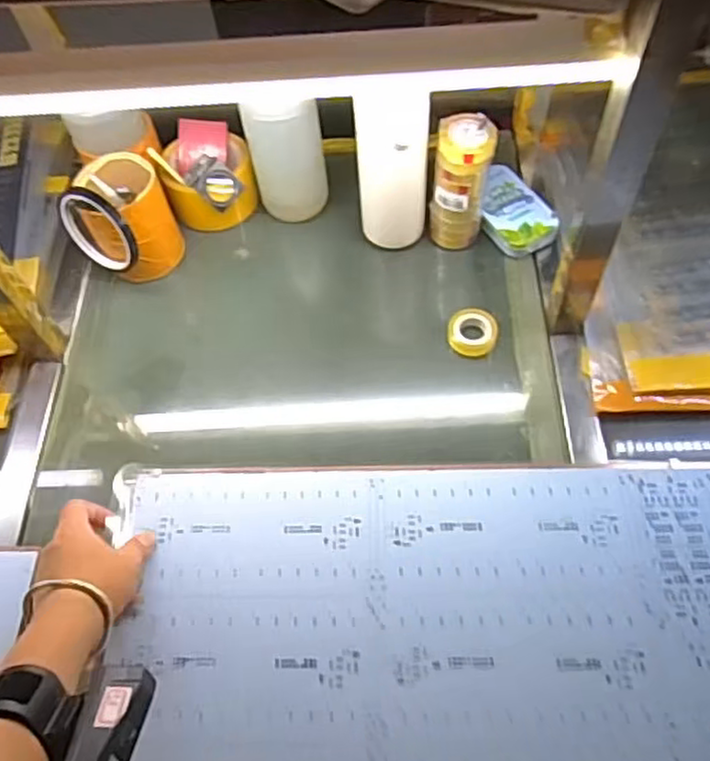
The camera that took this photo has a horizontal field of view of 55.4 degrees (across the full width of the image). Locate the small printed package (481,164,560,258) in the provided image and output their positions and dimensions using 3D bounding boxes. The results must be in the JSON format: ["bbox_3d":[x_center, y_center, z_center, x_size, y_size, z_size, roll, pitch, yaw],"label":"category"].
[{"bbox_3d":[0.163,-0.179,0.721,0.067,0.029,0.107,-21,62,-9],"label":"small printed package"}]

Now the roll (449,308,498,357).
[{"bbox_3d":[0.114,-0.048,0.653,0.047,0.025,0.041,14,63,10],"label":"roll"}]

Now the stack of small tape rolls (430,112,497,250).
[{"bbox_3d":[0.104,-0.191,0.668,0.055,0.136,0.044,9,62,8],"label":"stack of small tape rolls"}]

